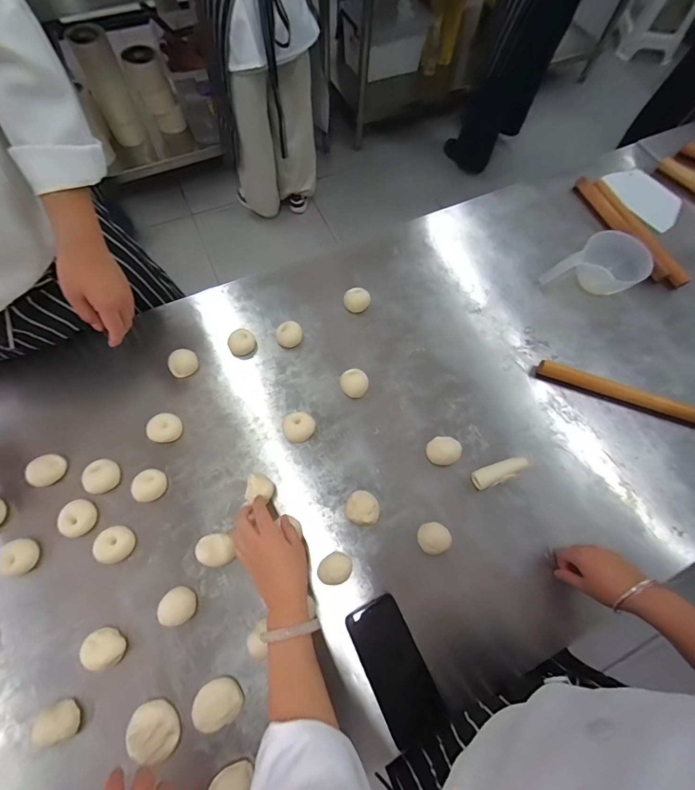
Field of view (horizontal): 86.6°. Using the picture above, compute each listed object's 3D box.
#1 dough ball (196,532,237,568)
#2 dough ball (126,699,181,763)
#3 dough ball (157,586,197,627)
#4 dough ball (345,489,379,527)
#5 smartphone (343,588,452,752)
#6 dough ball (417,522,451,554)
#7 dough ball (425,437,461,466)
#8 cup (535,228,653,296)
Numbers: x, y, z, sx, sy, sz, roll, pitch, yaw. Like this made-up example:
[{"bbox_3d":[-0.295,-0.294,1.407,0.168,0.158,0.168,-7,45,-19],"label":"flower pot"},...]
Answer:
[{"bbox_3d":[-0.193,0.228,0.543,0.051,0.026,0.045,-17,71,-8],"label":"dough ball"},{"bbox_3d":[-0.243,0.422,0.464,0.052,0.027,0.064,-34,74,-14],"label":"dough ball"},{"bbox_3d":[-0.237,0.295,0.515,0.045,0.021,0.045,1,69,-2],"label":"dough ball"},{"bbox_3d":[0.023,0.174,0.571,0.049,0.027,0.051,1,69,-2],"label":"dough ball"},{"bbox_3d":[0.064,0.367,0.498,0.077,0.007,0.163,-23,70,-14],"label":"smartphone"},{"bbox_3d":[0.130,0.215,0.557,0.047,0.023,0.042,-16,71,-8],"label":"dough ball"},{"bbox_3d":[0.159,0.090,0.605,0.052,0.024,0.047,-23,72,-10],"label":"dough ball"},{"bbox_3d":[0.485,-0.240,0.709,0.148,0.079,0.114,-30,73,-13],"label":"cup"}]

